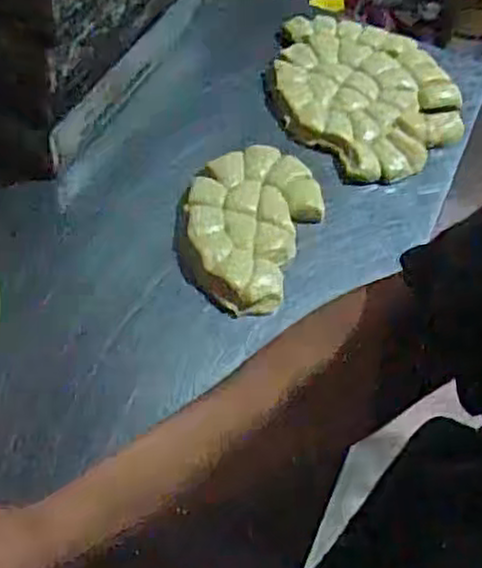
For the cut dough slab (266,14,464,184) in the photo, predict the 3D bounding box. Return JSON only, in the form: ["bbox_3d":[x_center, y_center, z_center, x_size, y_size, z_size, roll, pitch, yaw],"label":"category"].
[{"bbox_3d":[0.133,-0.213,0.789,0.209,0.032,0.211,40,62,21],"label":"cut dough slab"}]

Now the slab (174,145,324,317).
[{"bbox_3d":[0.002,-0.057,0.669,0.118,0.019,0.176,21,57,10],"label":"slab"}]

